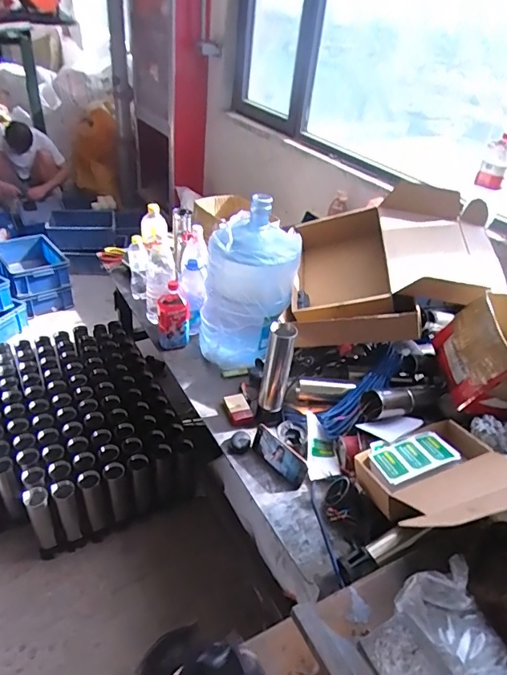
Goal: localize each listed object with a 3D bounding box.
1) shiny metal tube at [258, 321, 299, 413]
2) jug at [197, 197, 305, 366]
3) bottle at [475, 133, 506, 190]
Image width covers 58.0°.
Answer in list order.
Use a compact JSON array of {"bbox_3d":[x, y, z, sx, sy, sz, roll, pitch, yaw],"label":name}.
[{"bbox_3d":[0.057,0.079,1.147,0.063,0.243,0.053,15,38,11],"label":"shiny metal tube"},{"bbox_3d":[-0.017,-0.170,1.358,0.273,0.452,0.241,6,37,-1],"label":"jug"},{"bbox_3d":[0.801,-0.580,1.509,0.082,0.159,0.063,21,39,19],"label":"bottle"}]

